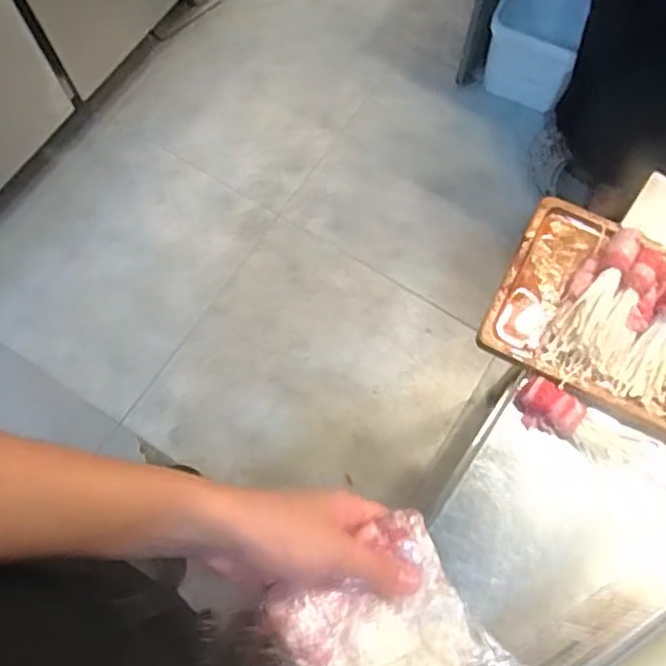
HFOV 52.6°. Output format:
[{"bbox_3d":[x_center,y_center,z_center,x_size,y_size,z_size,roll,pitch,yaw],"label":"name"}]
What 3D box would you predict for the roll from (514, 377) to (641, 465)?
[{"bbox_3d":[0.225,0.088,0.624,0.116,0.020,0.041,33,74,11],"label":"roll"}]

